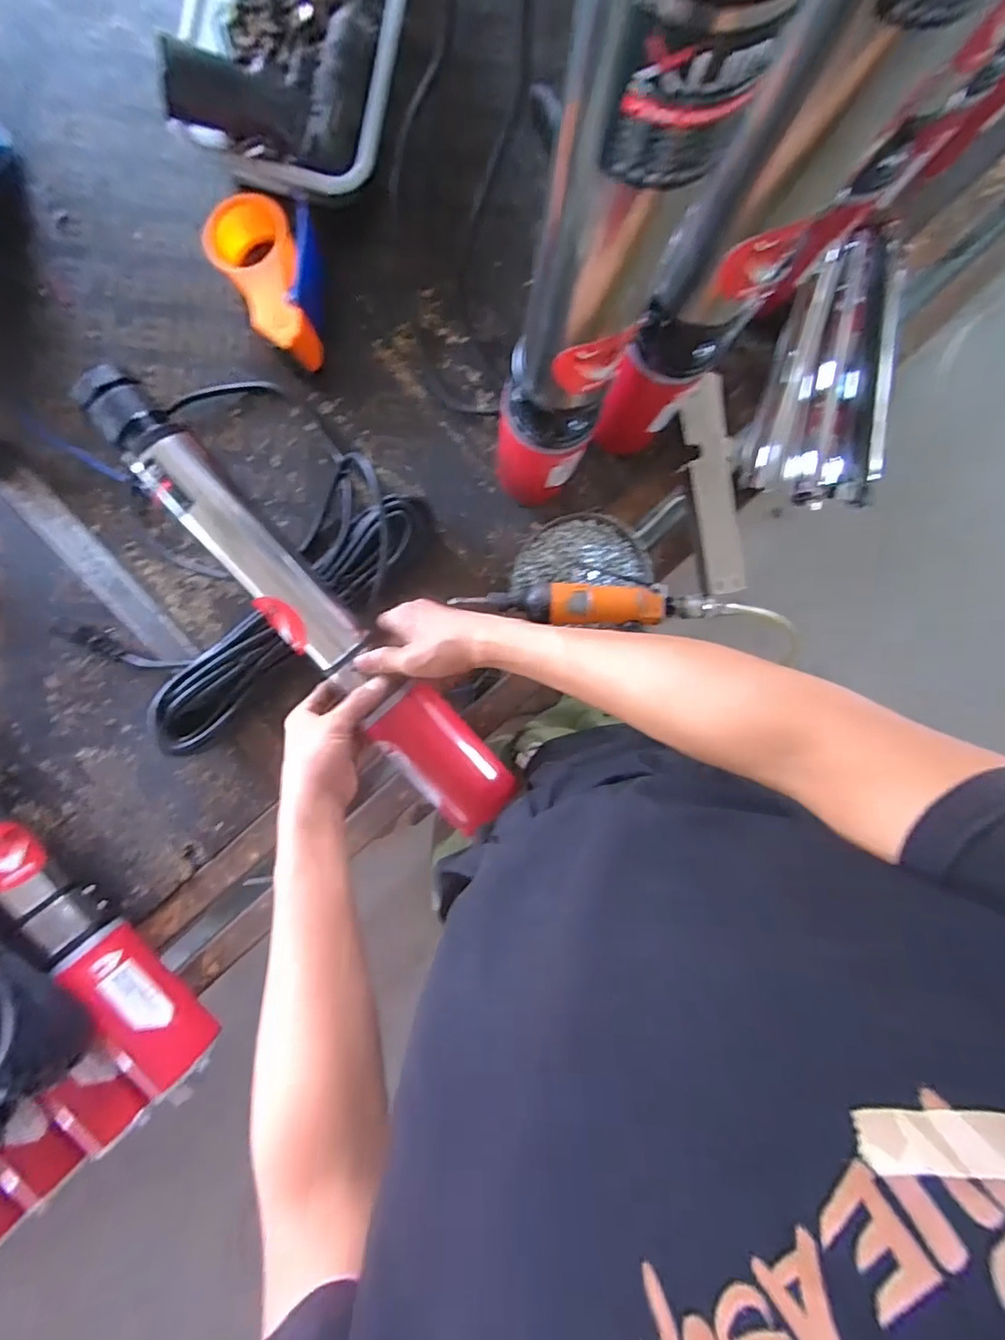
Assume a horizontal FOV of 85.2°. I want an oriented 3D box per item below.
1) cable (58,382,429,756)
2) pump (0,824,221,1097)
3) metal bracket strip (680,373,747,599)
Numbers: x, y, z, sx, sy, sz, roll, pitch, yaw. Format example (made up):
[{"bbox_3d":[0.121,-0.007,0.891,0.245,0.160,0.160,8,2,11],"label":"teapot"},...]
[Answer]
[{"bbox_3d":[-0.282,-0.113,0.543,0.294,0.070,0.338,42,89,-3],"label":"cable"},{"bbox_3d":[-0.486,0.200,0.549,0.066,0.071,0.529,-40,93,-1],"label":"pump"},{"bbox_3d":[0.224,-0.194,0.579,0.050,0.009,0.224,-10,91,1],"label":"metal bracket strip"}]

